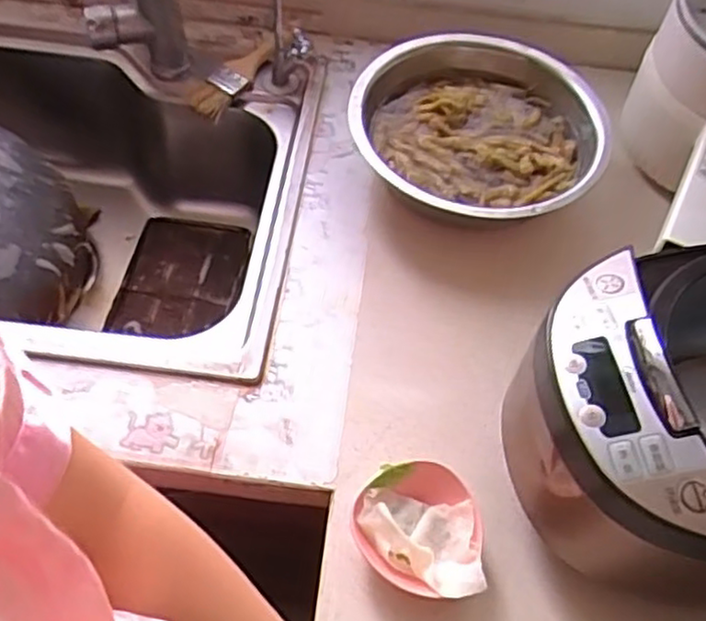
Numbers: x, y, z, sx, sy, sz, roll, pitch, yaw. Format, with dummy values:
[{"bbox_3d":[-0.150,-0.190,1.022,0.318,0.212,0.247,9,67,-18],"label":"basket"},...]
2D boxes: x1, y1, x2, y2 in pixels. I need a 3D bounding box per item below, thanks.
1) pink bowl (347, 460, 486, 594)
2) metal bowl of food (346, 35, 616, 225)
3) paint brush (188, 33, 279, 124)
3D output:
[{"bbox_3d":[0.049,0.163,0.526,0.089,0.043,0.089,1,56,-2],"label":"pink bowl"},{"bbox_3d":[0.126,-0.186,0.724,0.244,0.077,0.247,1,56,-2],"label":"metal bowl of food"},{"bbox_3d":[-0.133,-0.278,0.794,0.042,0.018,0.161,20,58,11],"label":"paint brush"}]

